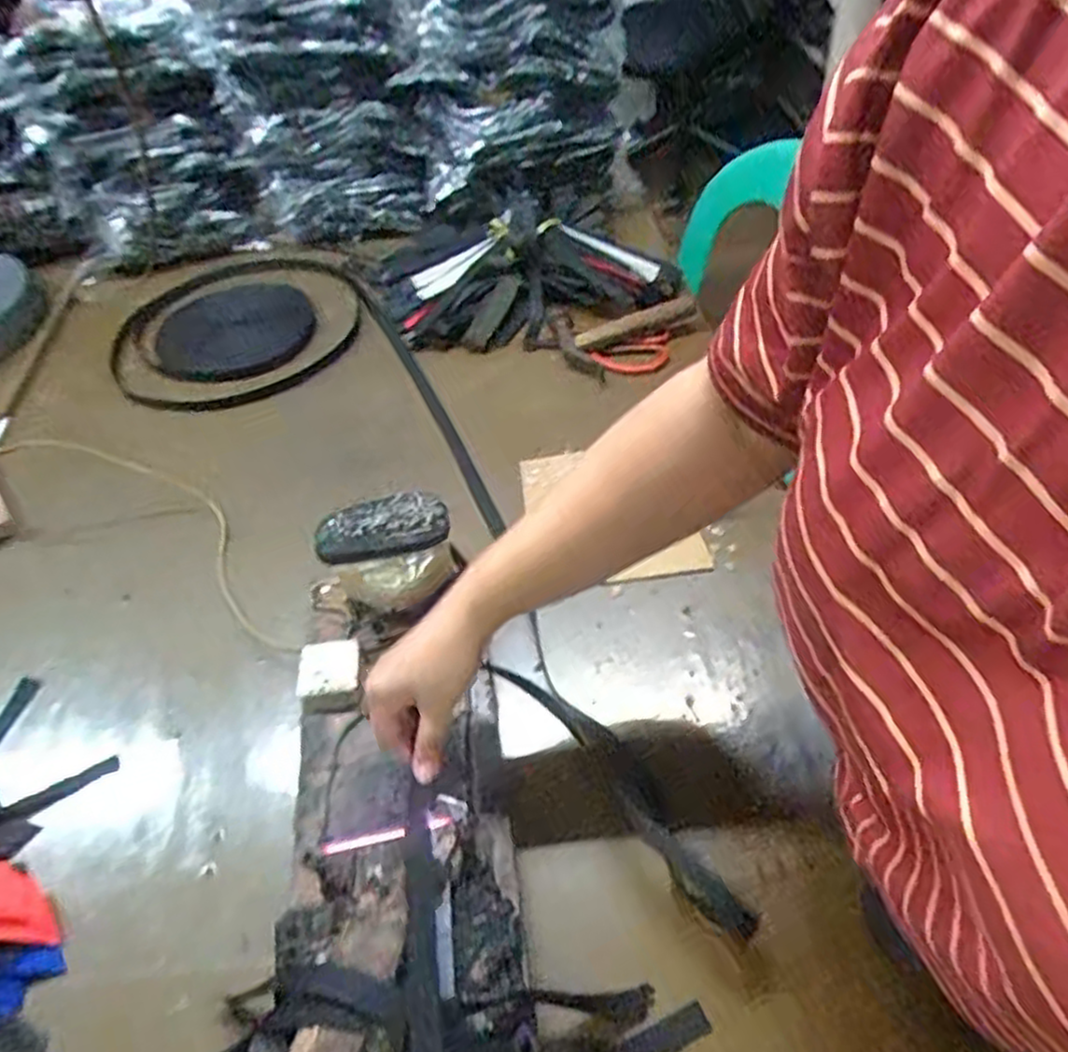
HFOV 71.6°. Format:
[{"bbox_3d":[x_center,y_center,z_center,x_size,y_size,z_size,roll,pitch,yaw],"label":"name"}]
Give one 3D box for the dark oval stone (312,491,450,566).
[{"bbox_3d":[-0.118,0.000,0.572,0.099,0.020,0.047,-14,48,-5],"label":"dark oval stone"}]

